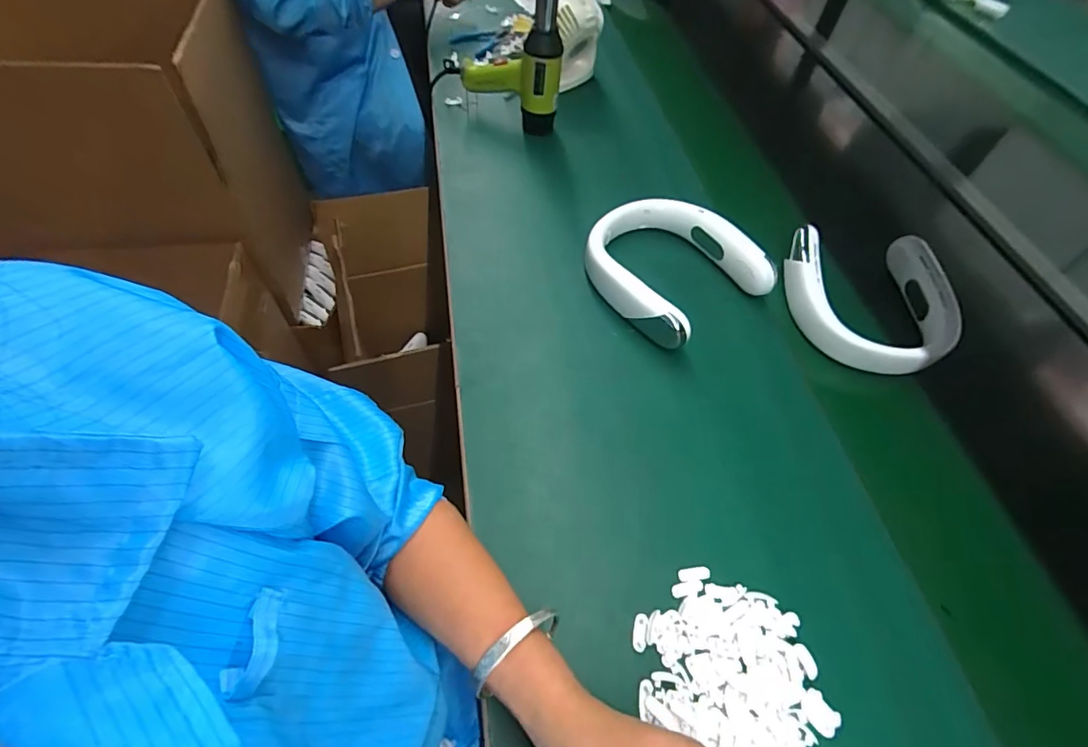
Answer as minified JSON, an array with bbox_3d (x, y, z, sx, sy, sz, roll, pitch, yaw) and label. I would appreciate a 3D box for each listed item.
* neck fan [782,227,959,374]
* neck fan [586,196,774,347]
[{"bbox_3d":[0.398,-0.094,0.619,0.194,0.061,0.194,0,60,0],"label":"neck fan"},{"bbox_3d":[0.153,-0.132,0.617,0.183,0.055,0.193,-33,63,-22],"label":"neck fan"}]

